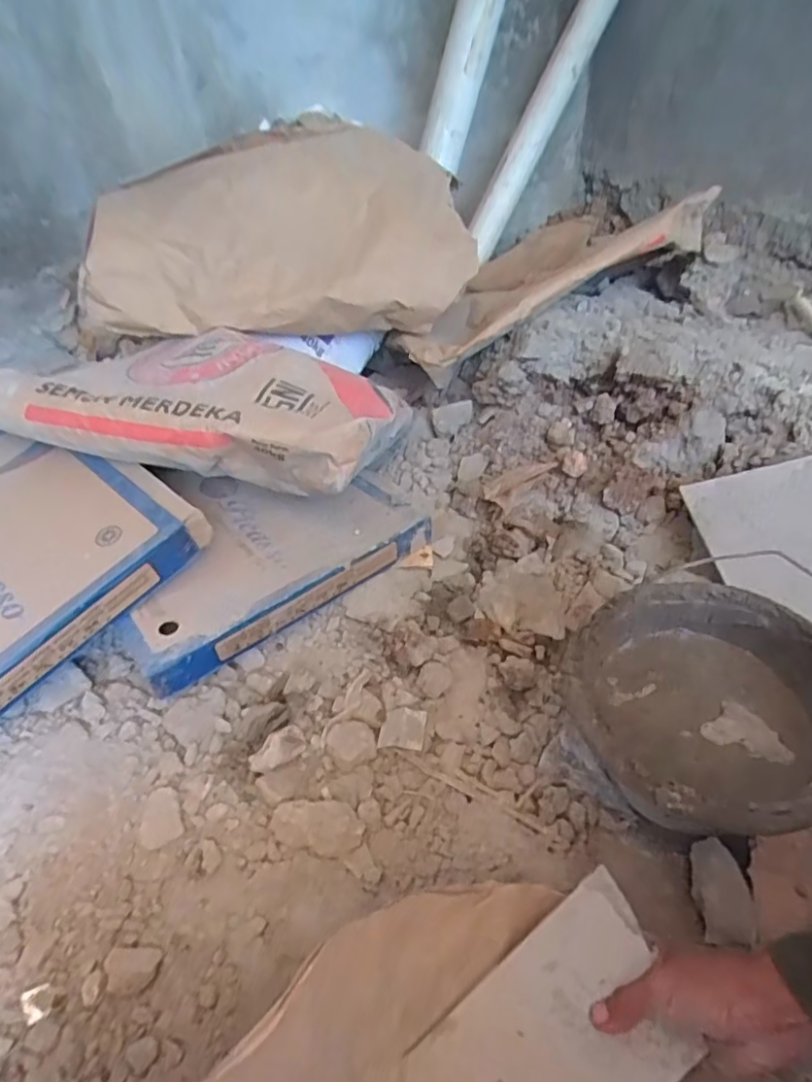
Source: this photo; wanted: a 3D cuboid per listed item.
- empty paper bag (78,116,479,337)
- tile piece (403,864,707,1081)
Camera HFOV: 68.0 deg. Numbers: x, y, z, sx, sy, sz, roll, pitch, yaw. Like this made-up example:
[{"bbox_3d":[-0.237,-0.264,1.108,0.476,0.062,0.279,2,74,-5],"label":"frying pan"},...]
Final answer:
[{"bbox_3d":[-0.215,-0.571,1.020,0.615,0.092,0.444,-6,79,-3],"label":"empty paper bag"},{"bbox_3d":[0.108,0.378,0.450,0.220,0.008,0.122,-43,50,-3],"label":"tile piece"}]

